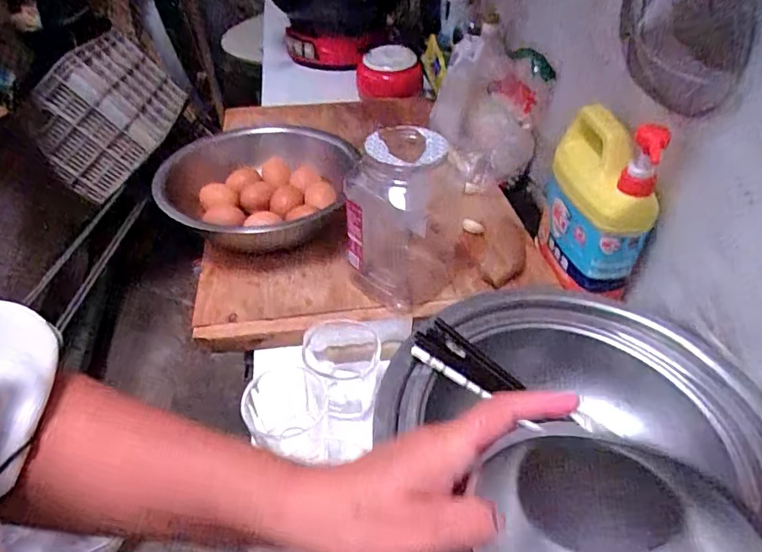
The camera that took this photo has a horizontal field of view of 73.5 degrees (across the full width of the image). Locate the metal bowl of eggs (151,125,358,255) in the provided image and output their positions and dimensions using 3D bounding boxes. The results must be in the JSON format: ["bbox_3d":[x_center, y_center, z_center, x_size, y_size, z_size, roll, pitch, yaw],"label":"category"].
[{"bbox_3d":[-0.171,-0.114,0.683,0.241,0.084,0.253,0,42,0],"label":"metal bowl of eggs"}]

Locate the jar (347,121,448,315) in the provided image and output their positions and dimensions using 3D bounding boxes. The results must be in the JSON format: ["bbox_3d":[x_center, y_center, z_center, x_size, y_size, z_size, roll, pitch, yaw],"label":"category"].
[{"bbox_3d":[0.016,-0.065,0.558,0.098,0.170,0.109,9,43,10],"label":"jar"}]

